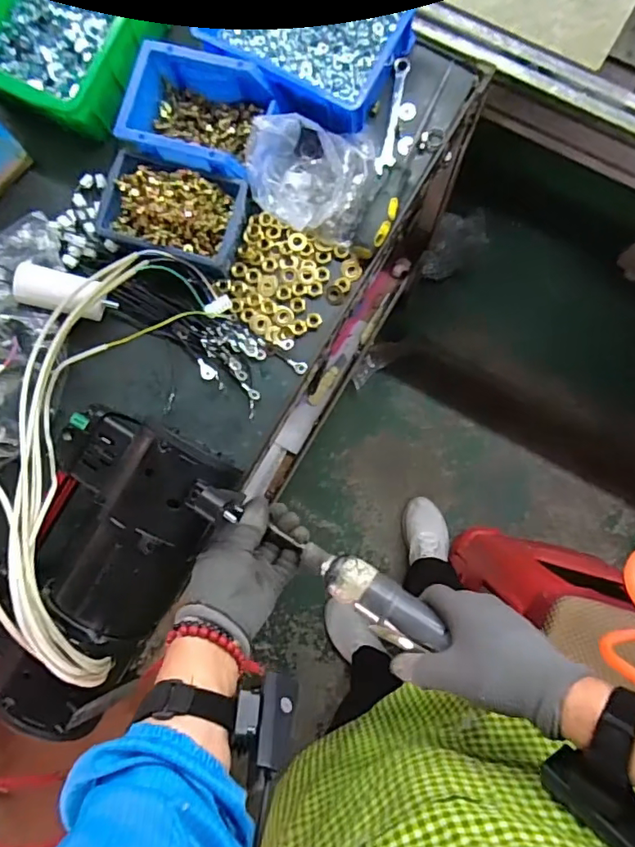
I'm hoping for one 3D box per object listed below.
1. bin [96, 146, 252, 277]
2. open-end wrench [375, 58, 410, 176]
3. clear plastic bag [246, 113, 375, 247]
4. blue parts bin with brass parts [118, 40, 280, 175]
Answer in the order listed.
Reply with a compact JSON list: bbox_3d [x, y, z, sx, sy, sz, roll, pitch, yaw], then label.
[{"bbox_3d":[-0.153,-0.222,0.556,0.149,0.057,0.103,19,86,6],"label":"bin"},{"bbox_3d":[0.083,-0.339,0.580,0.020,0.011,0.129,9,86,5],"label":"open-end wrench"},{"bbox_3d":[-0.005,-0.256,0.541,0.130,0.076,0.120,-2,85,4],"label":"clear plastic bag"},{"bbox_3d":[-0.125,-0.320,0.550,0.138,0.058,0.109,17,86,6],"label":"blue parts bin with brass parts"}]

